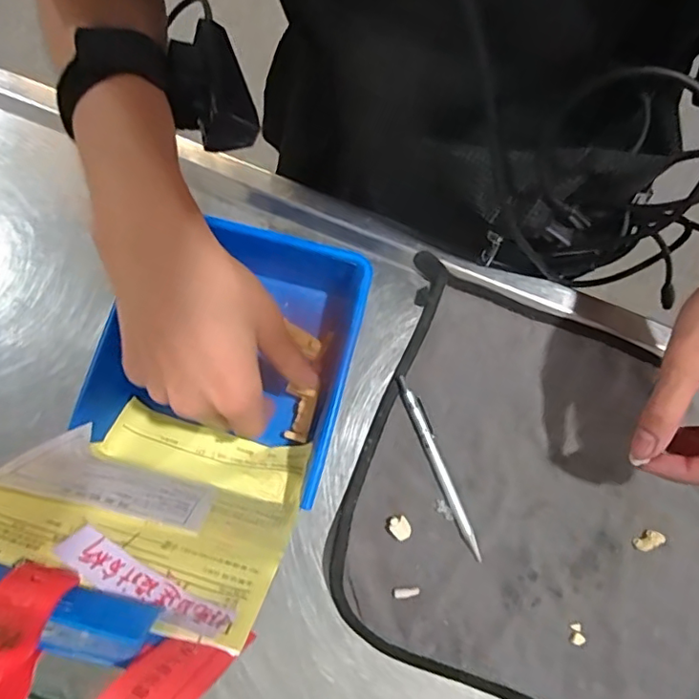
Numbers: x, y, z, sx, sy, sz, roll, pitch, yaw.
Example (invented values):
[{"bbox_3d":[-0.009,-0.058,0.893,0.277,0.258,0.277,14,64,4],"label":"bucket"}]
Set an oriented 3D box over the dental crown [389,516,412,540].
[{"bbox_3d":[0.035,0.123,0.381,0.013,0.010,0.016,-36,80,-8],"label":"dental crown"}]

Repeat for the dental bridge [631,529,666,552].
[{"bbox_3d":[0.207,0.132,0.381,0.021,0.006,0.011,-23,79,-6],"label":"dental bridge"}]

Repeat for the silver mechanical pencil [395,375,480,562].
[{"bbox_3d":[0.064,0.081,0.391,0.010,0.007,0.134,-21,79,-6],"label":"silver mechanical pencil"}]

